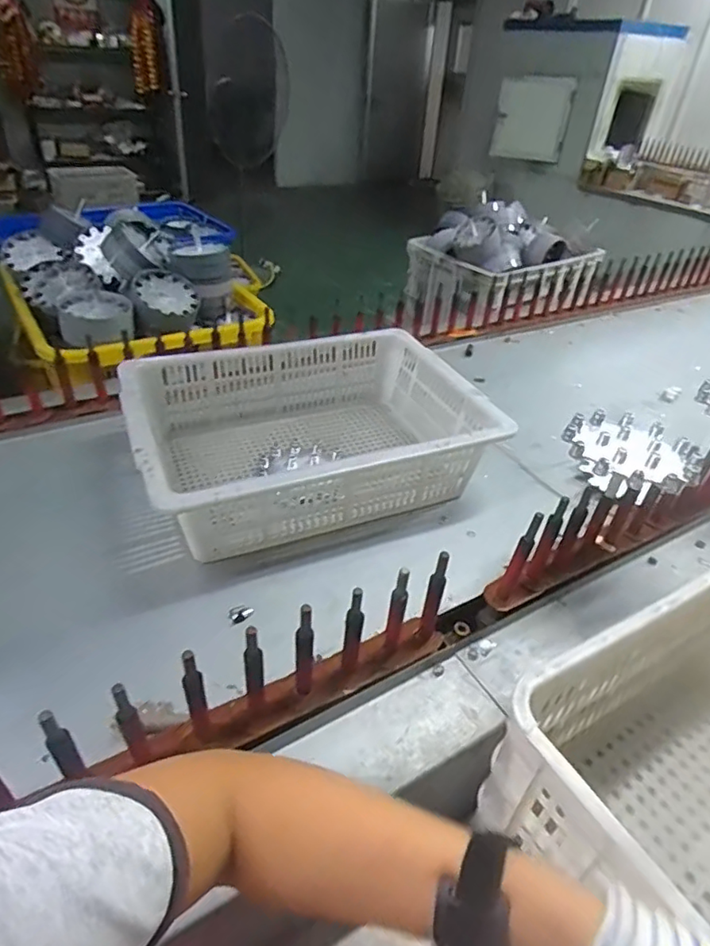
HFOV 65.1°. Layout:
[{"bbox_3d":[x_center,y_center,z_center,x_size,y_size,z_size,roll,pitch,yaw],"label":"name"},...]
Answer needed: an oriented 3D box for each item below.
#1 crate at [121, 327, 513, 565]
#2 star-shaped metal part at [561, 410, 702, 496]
[{"bbox_3d":[-0.075,-0.062,0.900,0.519,0.151,0.388,-14,40,-22],"label":"crate"},{"bbox_3d":[0.331,-0.030,0.665,0.150,0.021,0.147,17,38,17],"label":"star-shaped metal part"}]

